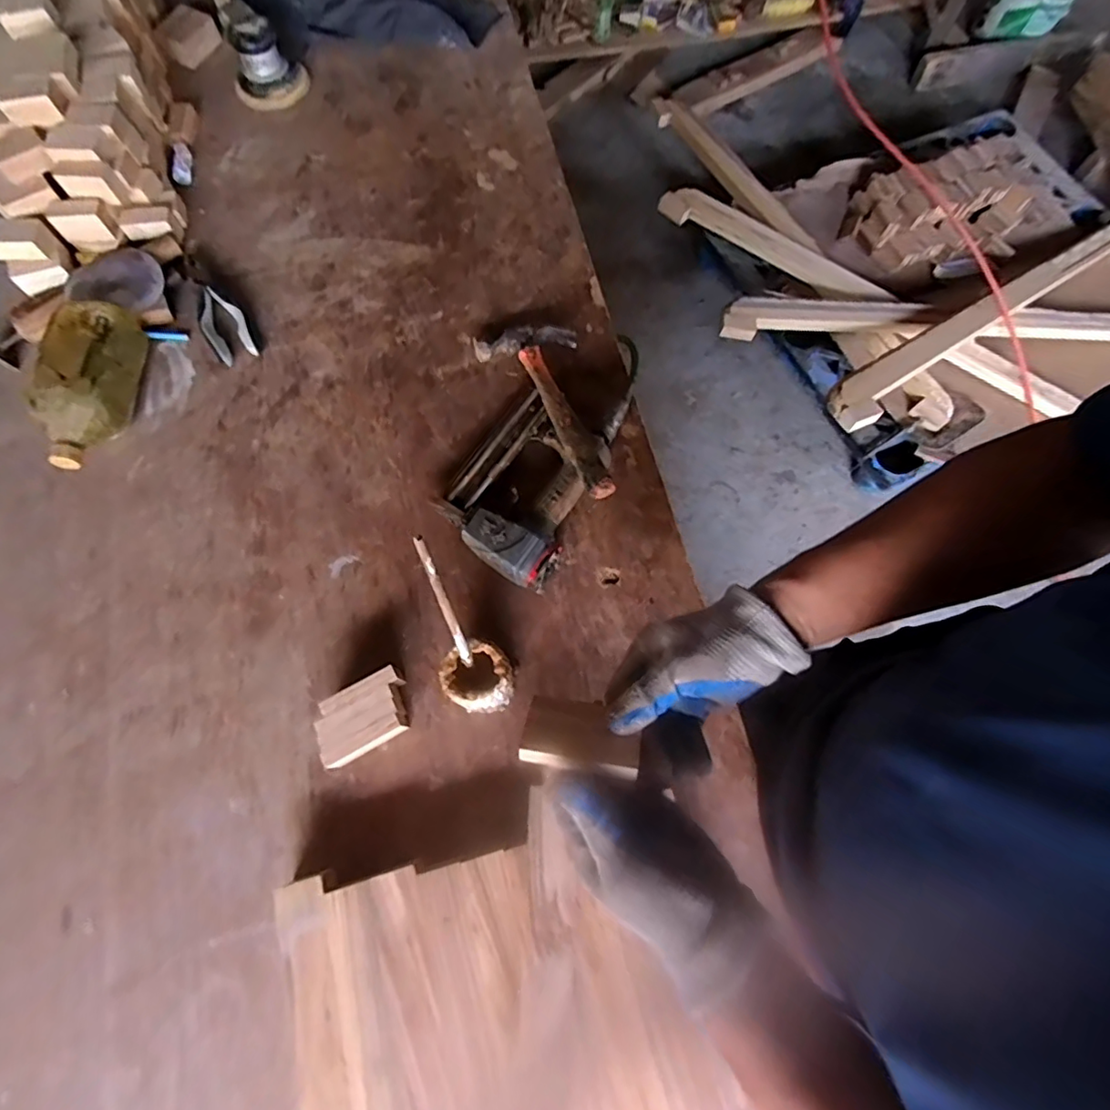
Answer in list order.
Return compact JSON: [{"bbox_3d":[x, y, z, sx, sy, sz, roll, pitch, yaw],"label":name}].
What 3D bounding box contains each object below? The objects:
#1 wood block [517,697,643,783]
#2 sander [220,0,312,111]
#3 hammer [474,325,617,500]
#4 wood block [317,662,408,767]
[{"bbox_3d":[0.017,0.128,0.403,0.078,0.017,0.047,4,55,3],"label":"wood block"},{"bbox_3d":[-0.464,-0.798,0.886,0.115,0.092,0.146,-20,72,-9],"label":"sander"},{"bbox_3d":[0.002,-0.186,0.693,0.126,0.028,0.298,-19,58,-8],"label":"hammer"},{"bbox_3d":[-0.200,0.170,0.596,0.097,0.043,0.071,-28,74,-11],"label":"wood block"}]

